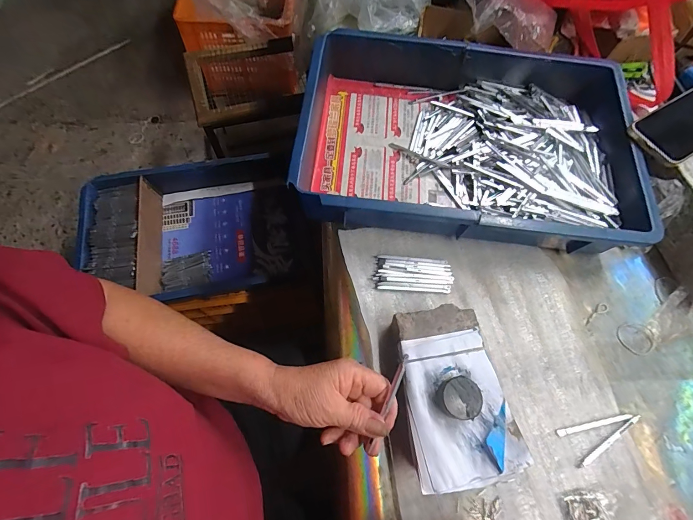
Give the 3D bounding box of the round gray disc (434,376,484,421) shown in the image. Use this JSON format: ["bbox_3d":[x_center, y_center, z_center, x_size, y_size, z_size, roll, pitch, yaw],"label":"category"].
[{"bbox_3d":[0.110,0.135,0.340,0.038,0.024,0.037,1,67,-2],"label":"round gray disc"}]

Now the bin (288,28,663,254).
[{"bbox_3d":[0.158,-0.161,0.478,0.426,0.085,0.285,7,67,0],"label":"bin"}]

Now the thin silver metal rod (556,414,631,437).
[{"bbox_3d":[0.273,0.181,0.381,0.088,0.005,0.007,-11,68,-7],"label":"thin silver metal rod"}]

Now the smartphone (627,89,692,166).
[{"bbox_3d":[0.438,-0.175,0.446,0.141,0.012,0.073,-29,70,-10],"label":"smartphone"}]

